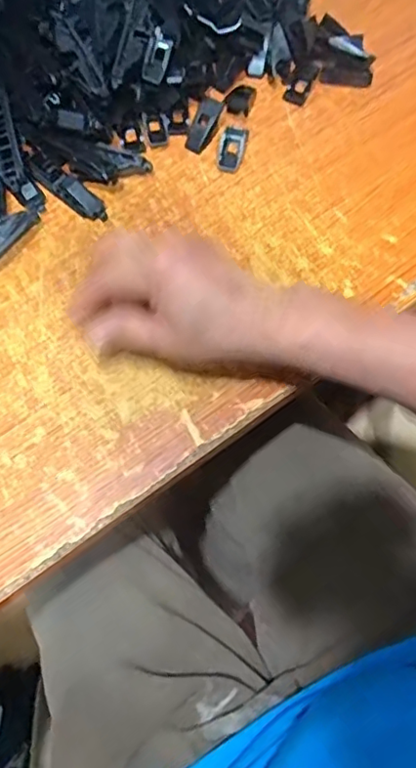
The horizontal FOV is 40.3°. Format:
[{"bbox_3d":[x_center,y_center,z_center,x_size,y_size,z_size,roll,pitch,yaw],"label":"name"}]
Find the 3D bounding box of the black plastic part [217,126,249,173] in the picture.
[{"bbox_3d":[0.019,-0.184,0.441,0.019,0.010,0.036,17,73,5],"label":"black plastic part"}]

